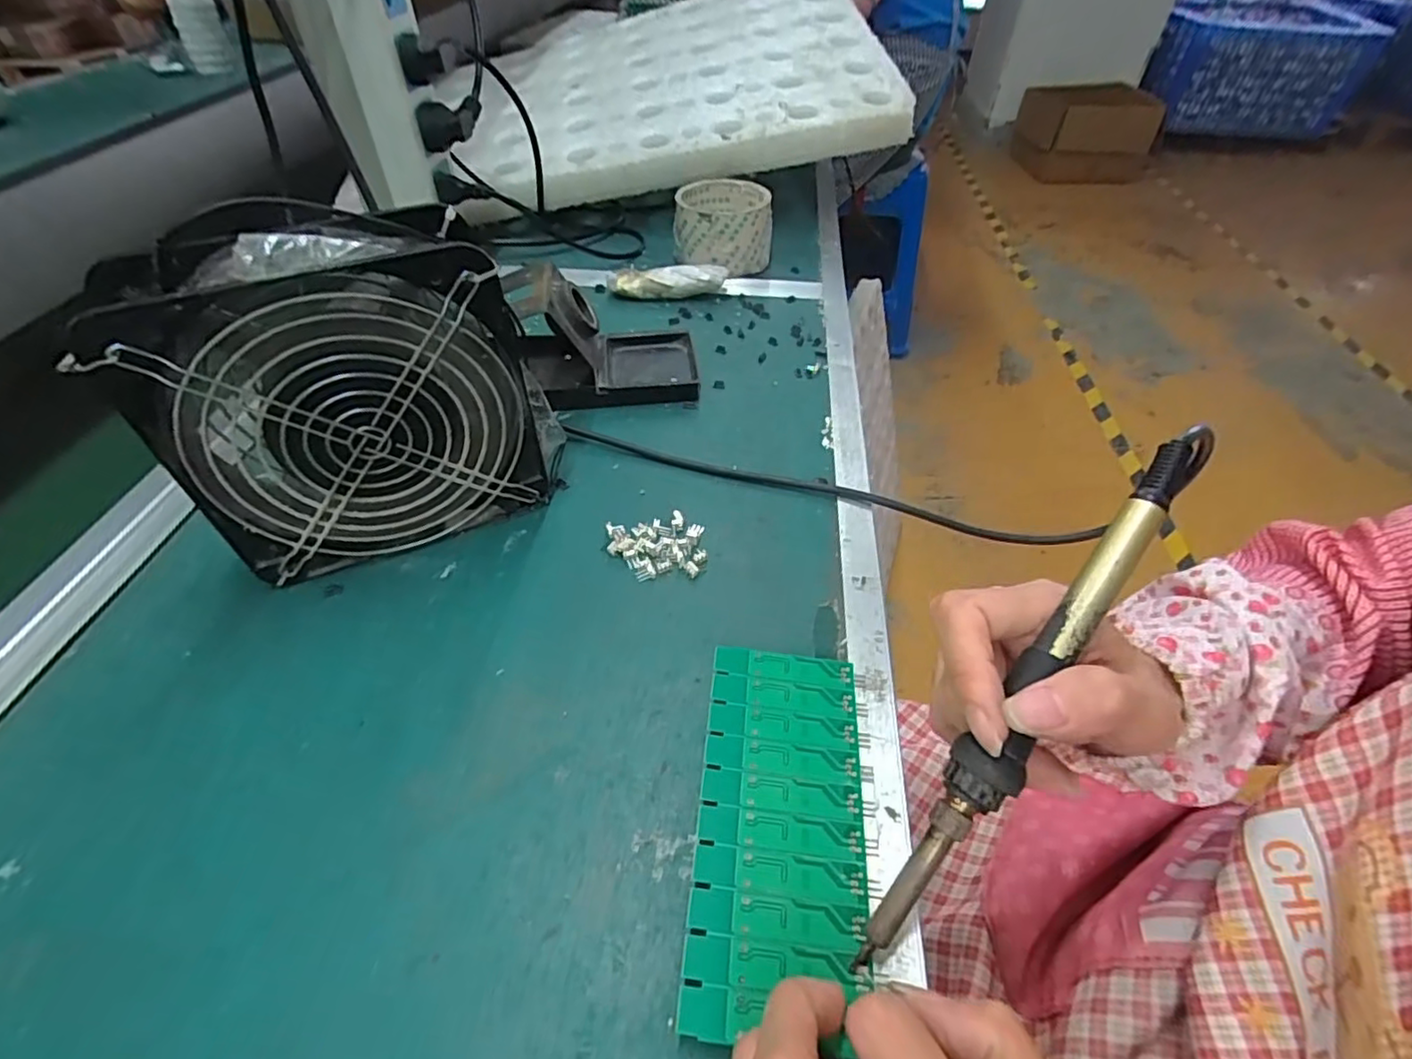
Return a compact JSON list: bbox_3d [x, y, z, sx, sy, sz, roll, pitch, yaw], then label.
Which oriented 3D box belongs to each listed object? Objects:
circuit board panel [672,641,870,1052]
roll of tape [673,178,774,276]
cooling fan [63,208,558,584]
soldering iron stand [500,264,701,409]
[{"bbox_3d":[0.029,0.107,0.238,0.062,0.004,0.134,7,47,1],"label":"circuit board panel"},{"bbox_3d":[0.016,-0.272,0.563,0.085,0.057,0.087,0,47,1],"label":"roll of tape"},{"bbox_3d":[-0.161,-0.061,0.301,0.160,0.155,0.055,-20,50,-17],"label":"cooling fan"},{"bbox_3d":[-0.071,-0.132,0.421,0.127,0.072,0.074,-7,47,-6],"label":"soldering iron stand"}]

